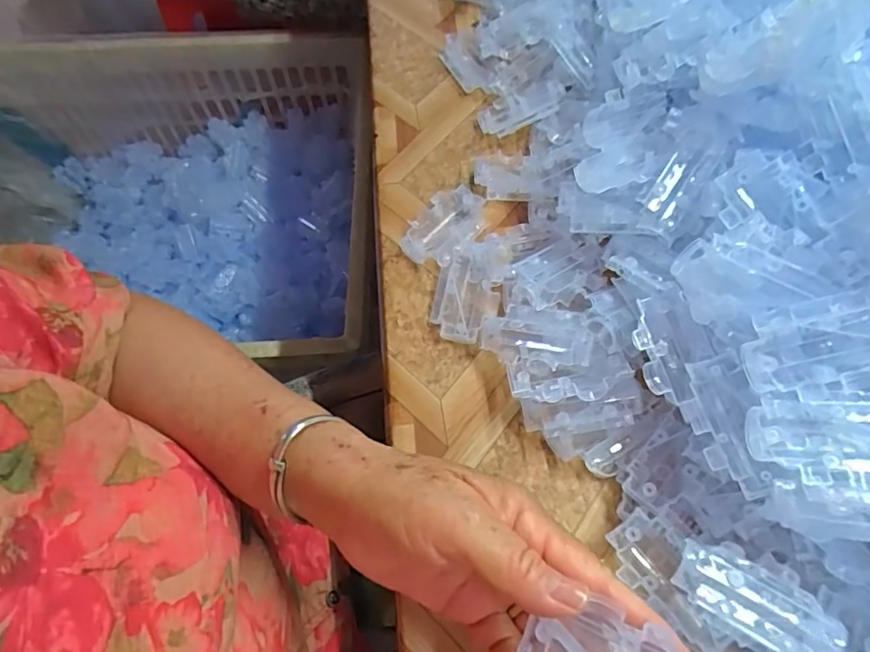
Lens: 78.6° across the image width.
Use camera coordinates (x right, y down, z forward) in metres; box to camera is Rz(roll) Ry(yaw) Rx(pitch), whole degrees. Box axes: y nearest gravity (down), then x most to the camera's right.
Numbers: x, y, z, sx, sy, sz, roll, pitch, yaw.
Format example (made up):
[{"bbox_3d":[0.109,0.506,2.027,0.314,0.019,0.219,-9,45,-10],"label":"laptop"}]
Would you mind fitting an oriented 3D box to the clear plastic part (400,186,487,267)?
[{"bbox_3d":[0.007,-0.074,0.391,0.041,0.011,0.069,37,71,18],"label":"clear plastic part"}]

